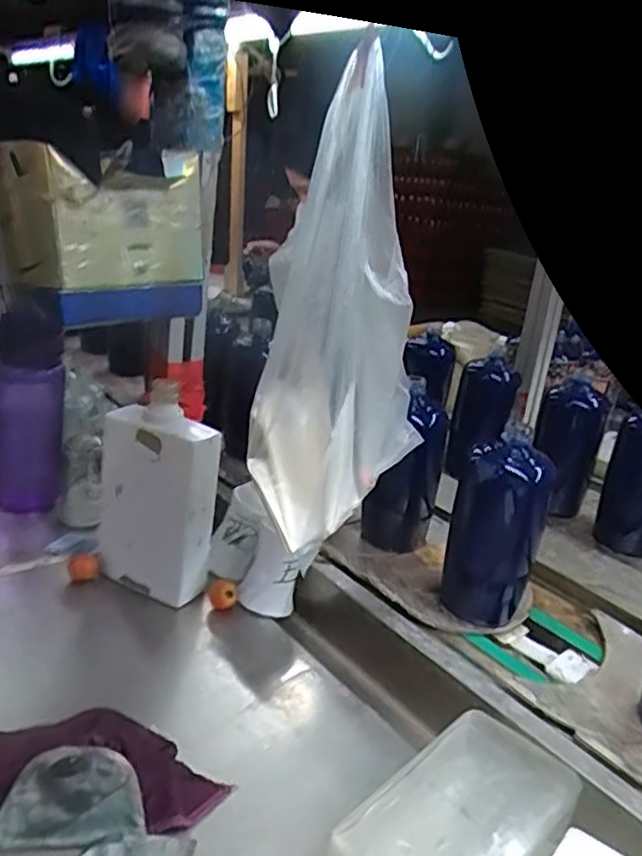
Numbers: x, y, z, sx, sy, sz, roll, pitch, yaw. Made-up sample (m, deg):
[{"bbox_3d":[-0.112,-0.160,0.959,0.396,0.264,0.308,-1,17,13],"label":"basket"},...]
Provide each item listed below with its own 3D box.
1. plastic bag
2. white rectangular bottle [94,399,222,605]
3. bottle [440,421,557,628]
[{"bbox_3d":[0.018,-0.077,0.497,0.081,0.302,0.162,15,21,19],"label":"plastic bag"},{"bbox_3d":[-0.159,0.068,0.644,0.115,0.172,0.052,17,22,24],"label":"white rectangular bottle"},{"bbox_3d":[0.165,0.089,0.634,0.068,0.163,0.069,-12,27,-41],"label":"bottle"}]

